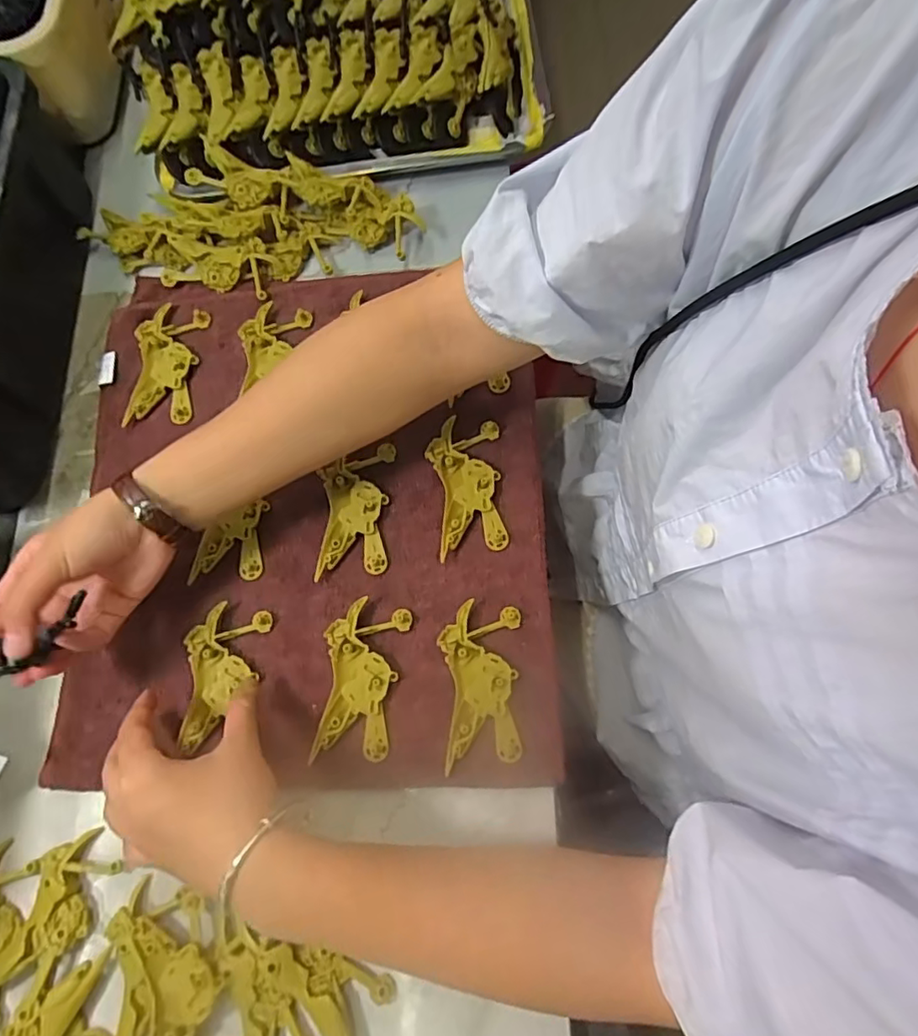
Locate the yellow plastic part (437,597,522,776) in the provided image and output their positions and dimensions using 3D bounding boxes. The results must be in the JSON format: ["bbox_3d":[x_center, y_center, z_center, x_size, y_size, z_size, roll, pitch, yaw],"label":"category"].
[{"bbox_3d":[0.014,0.111,0.373,0.049,0.011,0.102,0,74,2],"label":"yellow plastic part"}]

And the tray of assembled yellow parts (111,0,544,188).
[{"bbox_3d":[-0.111,-0.406,0.483,0.353,0.078,0.226,-8,74,-1],"label":"tray of assembled yellow parts"}]

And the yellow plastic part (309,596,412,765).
[{"bbox_3d":[-0.066,0.106,0.378,0.051,0.008,0.097,8,75,4],"label":"yellow plastic part"}]

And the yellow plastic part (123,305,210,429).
[{"bbox_3d":[-0.233,-0.123,0.453,0.051,0.010,0.097,3,74,2],"label":"yellow plastic part"}]

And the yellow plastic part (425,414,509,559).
[{"bbox_3d":[0.006,-0.023,0.412,0.051,0.011,0.097,-4,74,0],"label":"yellow plastic part"}]

